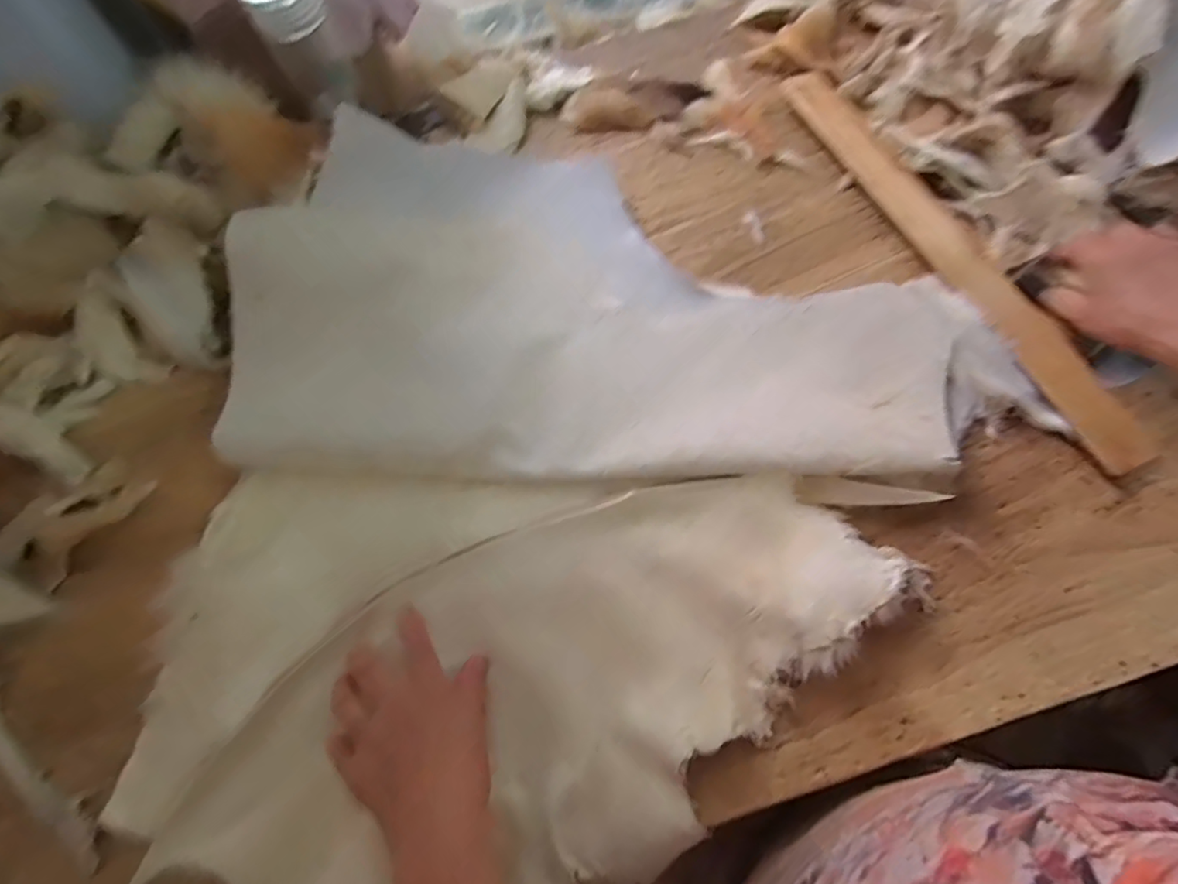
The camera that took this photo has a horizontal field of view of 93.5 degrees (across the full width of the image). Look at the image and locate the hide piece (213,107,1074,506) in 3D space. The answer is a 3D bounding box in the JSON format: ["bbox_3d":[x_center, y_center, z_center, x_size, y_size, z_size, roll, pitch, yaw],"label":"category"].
[{"bbox_3d":[0.028,-0.132,0.495,0.688,0.046,0.349,3,71,4],"label":"hide piece"}]

